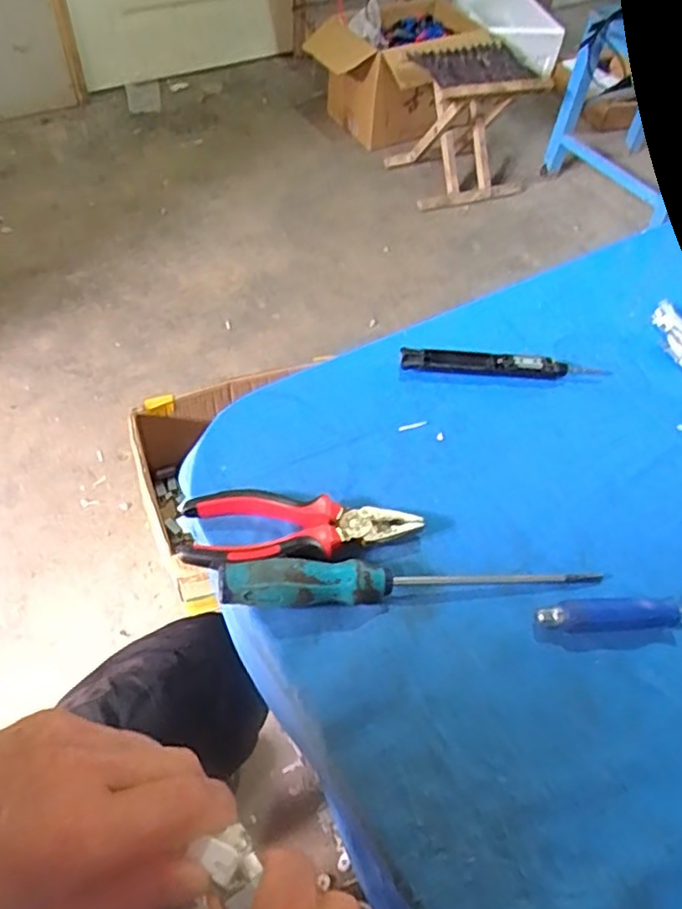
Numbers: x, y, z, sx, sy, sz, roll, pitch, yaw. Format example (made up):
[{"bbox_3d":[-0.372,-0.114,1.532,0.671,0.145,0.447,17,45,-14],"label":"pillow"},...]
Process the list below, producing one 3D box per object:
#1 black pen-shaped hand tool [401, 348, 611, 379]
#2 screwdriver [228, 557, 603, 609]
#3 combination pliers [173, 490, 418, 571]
[{"bbox_3d":[0.137,-0.076,0.551,0.173,0.014,0.021,3,57,-2],"label":"black pen-shaped hand tool"},{"bbox_3d":[0.048,0.078,0.422,0.243,0.030,0.025,-3,54,-7],"label":"screwdriver"},{"bbox_3d":[-0.027,0.052,0.445,0.155,0.024,0.053,2,57,-3],"label":"combination pliers"}]

